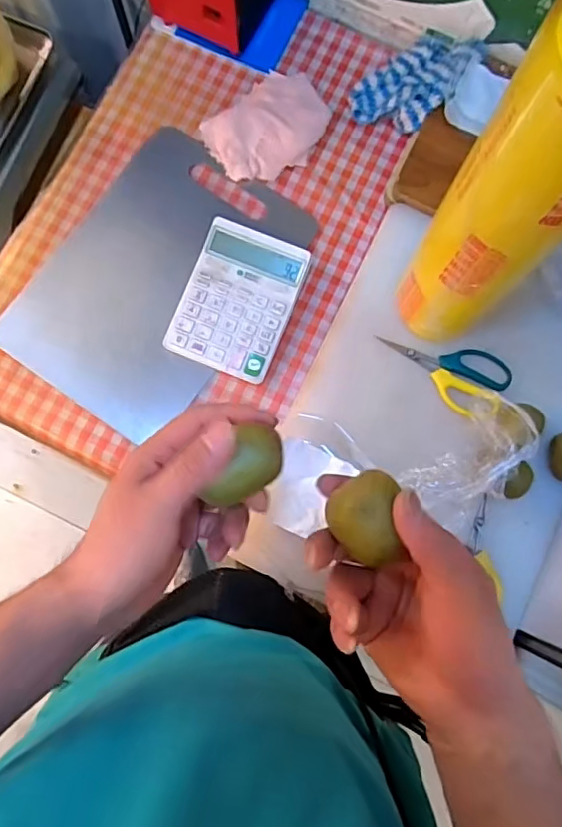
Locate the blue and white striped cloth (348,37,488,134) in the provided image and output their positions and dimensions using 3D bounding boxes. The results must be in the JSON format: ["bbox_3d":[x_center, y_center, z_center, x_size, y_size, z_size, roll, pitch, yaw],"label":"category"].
[{"bbox_3d":[0.161,-0.410,0.697,0.102,0.048,0.143,44,82,7],"label":"blue and white striped cloth"}]

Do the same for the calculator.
[{"bbox_3d":[-0.050,-0.130,0.653,0.123,0.025,0.160,21,80,3],"label":"calculator"}]

